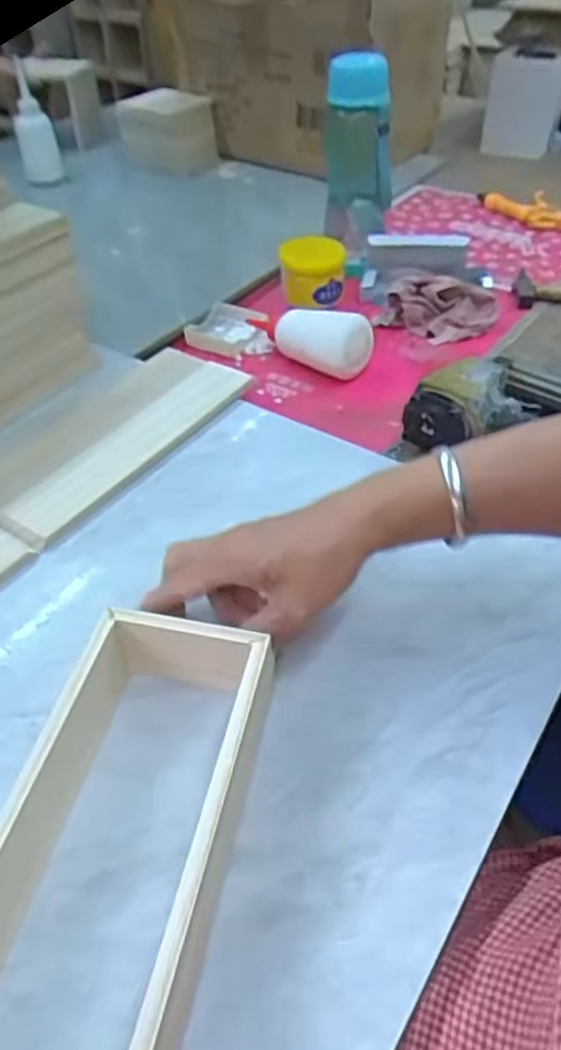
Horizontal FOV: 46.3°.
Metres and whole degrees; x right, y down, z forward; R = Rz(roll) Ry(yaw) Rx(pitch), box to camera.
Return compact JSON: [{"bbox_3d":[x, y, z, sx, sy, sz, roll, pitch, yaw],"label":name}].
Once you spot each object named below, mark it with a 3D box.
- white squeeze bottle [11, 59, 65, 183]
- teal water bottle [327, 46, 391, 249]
[{"bbox_3d":[-0.405,-0.650,1.079,0.063,0.165,0.052,-13,46,-12],"label":"white squeeze bottle"},{"bbox_3d":[0.096,-0.430,0.793,0.083,0.227,0.086,5,45,6],"label":"teal water bottle"}]

